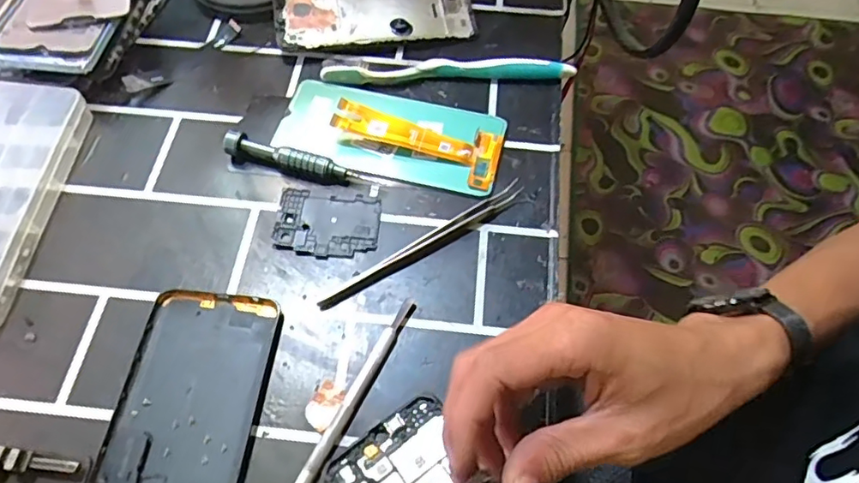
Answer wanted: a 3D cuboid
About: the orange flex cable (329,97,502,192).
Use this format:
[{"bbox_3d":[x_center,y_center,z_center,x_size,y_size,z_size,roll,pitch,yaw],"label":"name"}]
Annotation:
[{"bbox_3d":[-0.009,-0.071,0.396,0.115,0.009,0.047,17,62,1],"label":"orange flex cable"}]

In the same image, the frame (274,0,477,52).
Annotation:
[{"bbox_3d":[-0.043,-0.186,0.453,0.154,0.006,0.072,-7,72,-8],"label":"frame"}]

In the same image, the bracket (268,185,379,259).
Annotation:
[{"bbox_3d":[-0.066,-0.012,0.367,0.065,0.004,0.046,5,61,3],"label":"bracket"}]

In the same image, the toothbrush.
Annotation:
[{"bbox_3d":[0.014,-0.129,0.425,0.184,0.011,0.025,2,61,1],"label":"toothbrush"}]

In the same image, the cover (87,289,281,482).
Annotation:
[{"bbox_3d":[-0.134,0.104,0.303,0.075,0.005,0.162,6,62,2],"label":"cover"}]

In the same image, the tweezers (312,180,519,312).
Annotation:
[{"bbox_3d":[-0.002,0.001,0.360,0.151,0.007,0.012,-31,66,-16],"label":"tweezers"}]

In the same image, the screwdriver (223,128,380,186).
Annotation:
[{"bbox_3d":[-0.087,-0.054,0.383,0.105,0.017,0.014,14,62,7],"label":"screwdriver"}]

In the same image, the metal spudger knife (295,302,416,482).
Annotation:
[{"bbox_3d":[-0.044,0.090,0.311,0.009,0.008,0.136,25,64,13],"label":"metal spudger knife"}]

